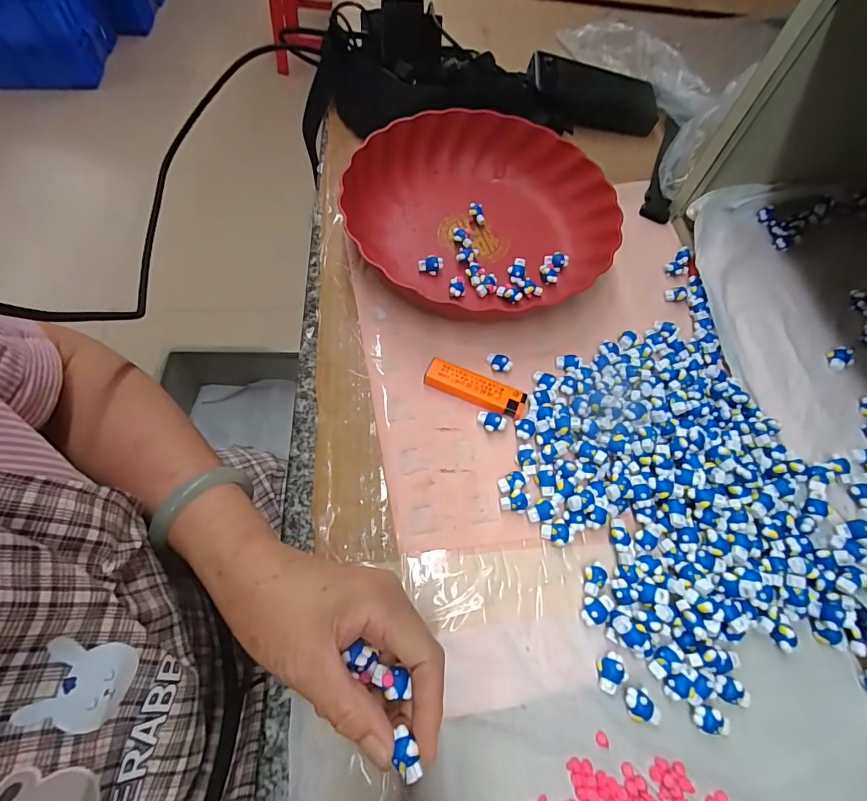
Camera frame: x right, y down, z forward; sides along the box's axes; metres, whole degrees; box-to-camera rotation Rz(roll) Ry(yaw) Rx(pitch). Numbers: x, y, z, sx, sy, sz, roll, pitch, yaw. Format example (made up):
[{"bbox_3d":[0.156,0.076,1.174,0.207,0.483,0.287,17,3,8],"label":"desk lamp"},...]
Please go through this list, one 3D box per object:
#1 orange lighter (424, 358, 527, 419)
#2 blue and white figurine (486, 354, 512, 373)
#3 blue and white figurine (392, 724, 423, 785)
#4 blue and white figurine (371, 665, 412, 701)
[{"bbox_3d":[0.033,-0.009,0.339,0.080,0.010,0.022,22,65,8],"label":"orange lighter"},{"bbox_3d":[0.053,-0.030,0.352,0.021,0.014,0.010,26,66,10],"label":"blue and white figurine"},{"bbox_3d":[-0.013,0.167,0.201,0.011,0.005,0.022,-18,70,-11],"label":"blue and white figurine"},{"bbox_3d":[-0.022,0.145,0.219,0.019,0.007,0.014,5,64,0],"label":"blue and white figurine"}]

